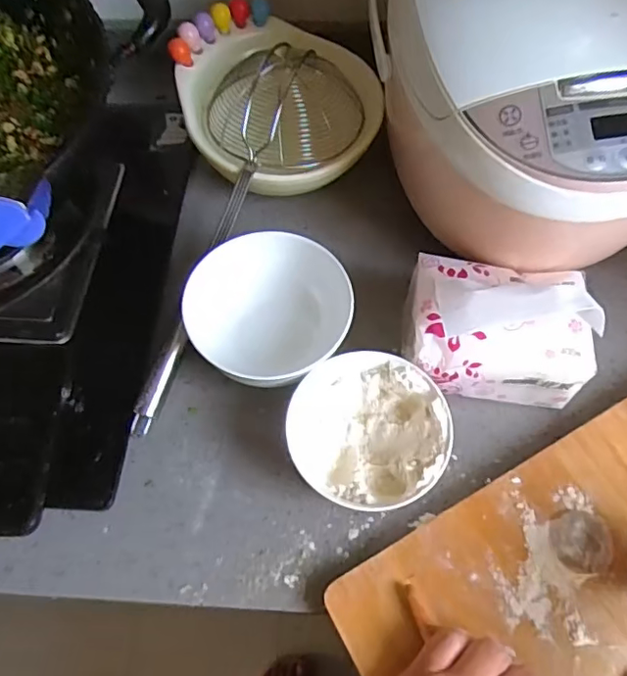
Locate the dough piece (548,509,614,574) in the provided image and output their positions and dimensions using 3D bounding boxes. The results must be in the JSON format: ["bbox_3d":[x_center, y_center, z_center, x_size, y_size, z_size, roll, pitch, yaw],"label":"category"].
[{"bbox_3d":[0.184,0.137,0.375,0.040,0.011,0.041,2,60,2],"label":"dough piece"}]

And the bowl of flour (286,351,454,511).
[{"bbox_3d":[0.040,0.074,0.411,0.111,0.065,0.105,-1,62,1],"label":"bowl of flour"}]

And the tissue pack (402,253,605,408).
[{"bbox_3d":[0.135,-0.017,0.415,0.130,0.105,0.096,3,62,3],"label":"tissue pack"}]

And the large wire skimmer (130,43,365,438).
[{"bbox_3d":[-0.076,-0.108,0.492,0.135,0.064,0.390,20,75,12],"label":"large wire skimmer"}]

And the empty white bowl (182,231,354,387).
[{"bbox_3d":[-0.032,-0.016,0.456,0.123,0.081,0.107,33,68,17],"label":"empty white bowl"}]

